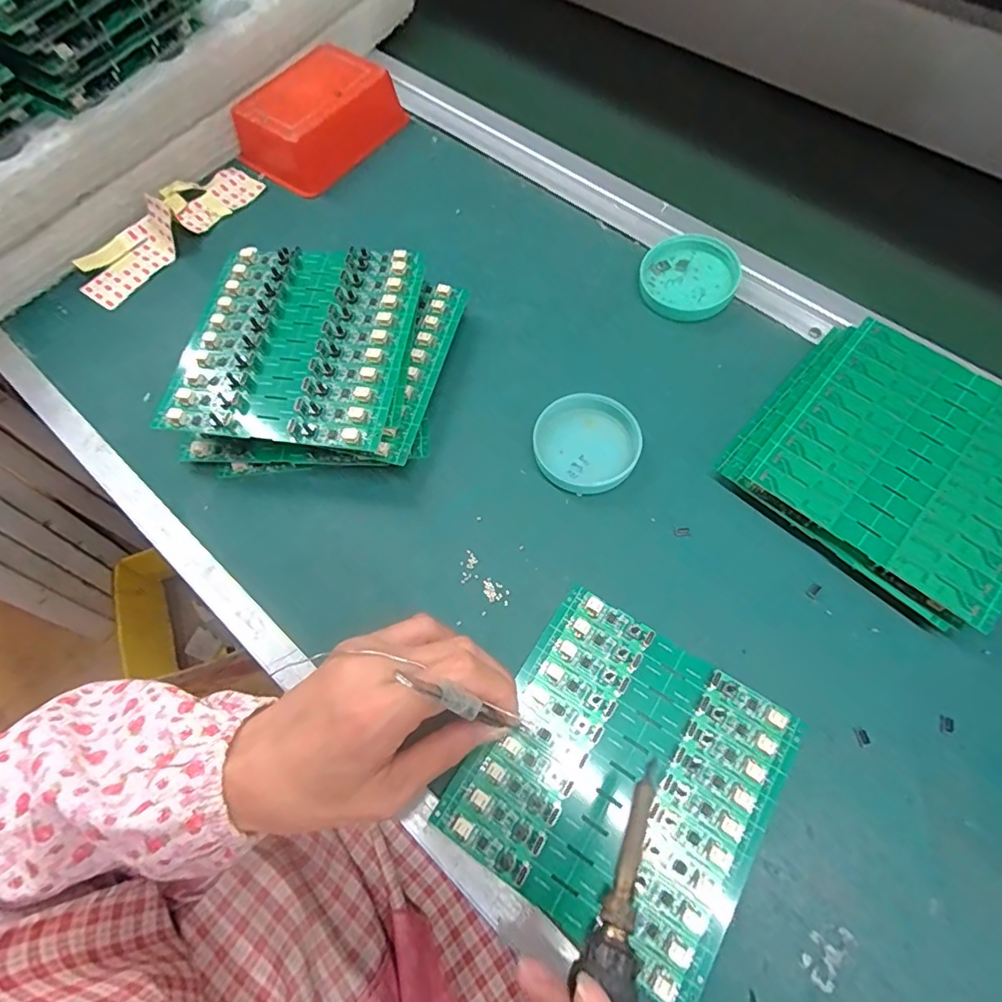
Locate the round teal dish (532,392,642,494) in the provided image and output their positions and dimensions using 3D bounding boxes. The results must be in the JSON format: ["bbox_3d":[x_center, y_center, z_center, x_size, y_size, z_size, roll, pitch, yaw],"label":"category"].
[{"bbox_3d":[0.054,-0.037,0.336,0.064,0.010,0.062,-1,67,3],"label":"round teal dish"}]

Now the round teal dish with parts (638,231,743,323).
[{"bbox_3d":[0.132,-0.159,0.380,0.064,0.014,0.065,-1,67,3],"label":"round teal dish with parts"}]

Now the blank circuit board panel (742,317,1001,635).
[{"bbox_3d":[0.233,-0.025,0.301,0.134,0.004,0.137,39,76,17],"label":"blank circuit board panel"}]

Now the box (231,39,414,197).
[{"bbox_3d":[-0.155,-0.323,0.453,0.090,0.042,0.123,33,72,15],"label":"box"}]

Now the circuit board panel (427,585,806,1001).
[{"bbox_3d":[0.060,0.134,0.266,0.132,0.004,0.137,30,70,14],"label":"circuit board panel"}]

